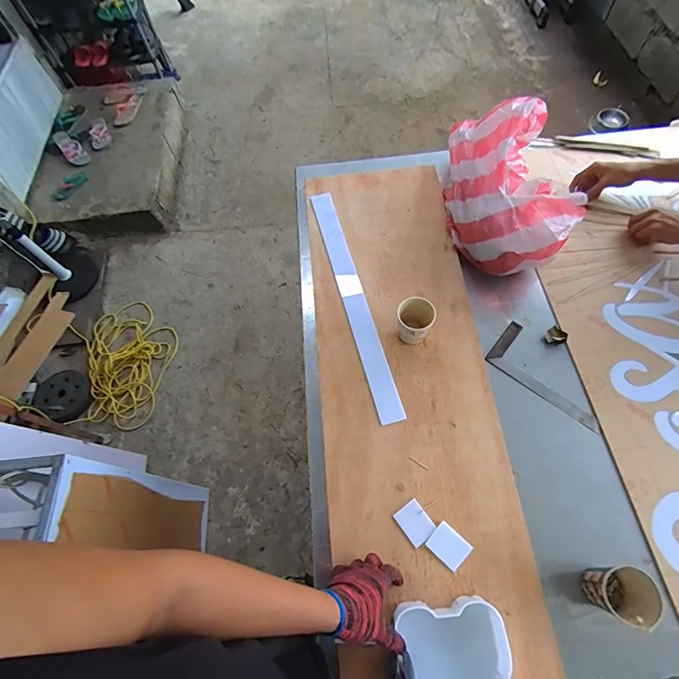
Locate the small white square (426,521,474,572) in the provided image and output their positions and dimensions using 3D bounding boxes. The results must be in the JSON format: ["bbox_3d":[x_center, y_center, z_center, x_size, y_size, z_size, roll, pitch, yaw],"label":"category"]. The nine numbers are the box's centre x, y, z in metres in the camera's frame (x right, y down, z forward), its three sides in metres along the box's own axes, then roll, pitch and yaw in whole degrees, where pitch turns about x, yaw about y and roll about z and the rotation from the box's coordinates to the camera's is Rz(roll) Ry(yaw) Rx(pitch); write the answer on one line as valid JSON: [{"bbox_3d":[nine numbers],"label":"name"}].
[{"bbox_3d":[0.185,0.350,0.660,0.061,0.004,0.052,41,83,16],"label":"small white square"}]

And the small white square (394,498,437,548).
[{"bbox_3d":[0.132,0.320,0.679,0.051,0.007,0.063,-33,68,-12],"label":"small white square"}]

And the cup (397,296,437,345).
[{"bbox_3d":[0.152,-0.033,0.792,0.071,0.097,0.068,-2,64,5],"label":"cup"}]

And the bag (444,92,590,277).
[{"bbox_3d":[0.376,-0.338,0.859,0.246,0.214,0.343,5,65,5],"label":"bag"}]

